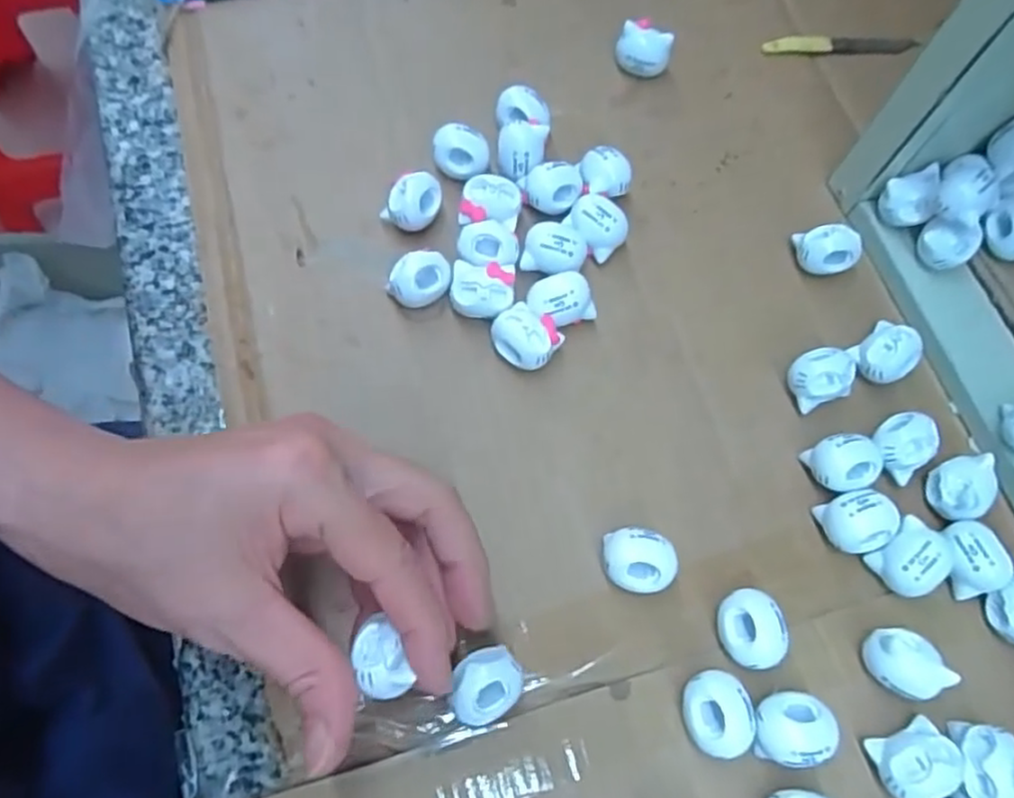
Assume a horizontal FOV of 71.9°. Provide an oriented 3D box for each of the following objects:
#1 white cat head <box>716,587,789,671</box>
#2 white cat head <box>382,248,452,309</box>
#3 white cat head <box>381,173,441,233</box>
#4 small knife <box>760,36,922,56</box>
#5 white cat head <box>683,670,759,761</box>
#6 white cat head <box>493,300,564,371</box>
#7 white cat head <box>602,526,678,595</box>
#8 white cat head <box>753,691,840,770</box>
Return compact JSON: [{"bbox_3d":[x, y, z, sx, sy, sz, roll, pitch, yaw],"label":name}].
[{"bbox_3d":[0.084,0.081,0.245,0.020,0.018,0.026,-6,69,-5],"label":"white cat head"},{"bbox_3d":[-0.036,-0.047,0.287,0.026,0.022,0.016,-6,69,-5],"label":"white cat head"},{"bbox_3d":[-0.039,-0.084,0.302,0.021,0.018,0.023,1,69,-3],"label":"white cat head"},{"bbox_3d":[0.175,-0.186,0.365,0.084,0.005,0.011,-2,69,-4],"label":"small knife"},{"bbox_3d":[0.070,0.105,0.234,0.021,0.017,0.025,-16,71,-9],"label":"white cat head"},{"bbox_3d":[0.008,-0.024,0.282,0.026,0.017,0.023,31,71,9],"label":"white cat head"},{"bbox_3d":[0.047,0.059,0.253,0.026,0.019,0.021,5,69,-1],"label":"white cat head"},{"bbox_3d":[0.094,0.110,0.233,0.025,0.018,0.022,8,69,0],"label":"white cat head"}]

